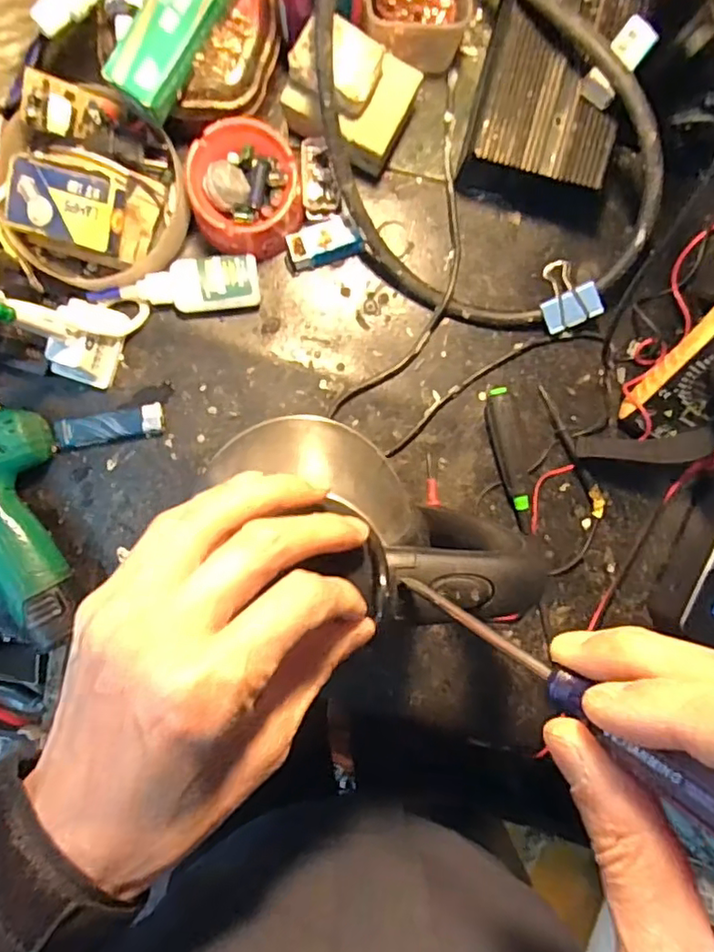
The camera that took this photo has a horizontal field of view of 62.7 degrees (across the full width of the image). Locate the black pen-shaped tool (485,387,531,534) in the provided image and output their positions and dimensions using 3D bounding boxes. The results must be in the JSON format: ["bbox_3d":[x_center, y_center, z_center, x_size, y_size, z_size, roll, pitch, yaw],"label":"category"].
[{"bbox_3d":[0.124,-0.012,0.474,0.023,0.024,0.118,-16,96,-1],"label":"black pen-shaped tool"}]

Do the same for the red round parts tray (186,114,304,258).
[{"bbox_3d":[-0.084,-0.212,0.436,0.081,0.045,0.086,0,95,-3],"label":"red round parts tray"}]

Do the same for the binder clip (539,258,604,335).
[{"bbox_3d":[0.163,-0.144,0.463,0.043,0.025,0.048,-27,111,22],"label":"binder clip"}]

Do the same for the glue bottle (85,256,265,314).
[{"bbox_3d":[-0.138,-0.143,0.449,0.124,0.023,0.038,-6,96,-2],"label":"glue bottle"}]

